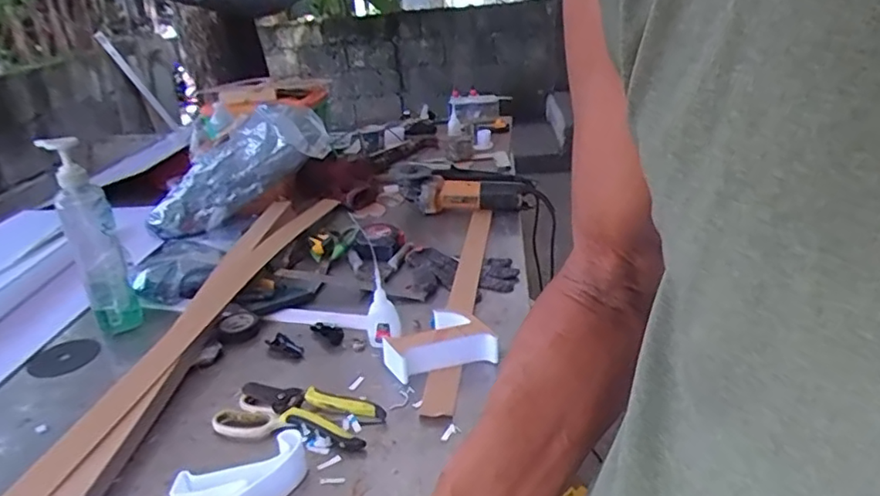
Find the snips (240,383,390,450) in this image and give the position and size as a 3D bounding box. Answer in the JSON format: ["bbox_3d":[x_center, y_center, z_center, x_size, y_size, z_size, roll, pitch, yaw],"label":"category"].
[{"bbox_3d":[-0.149,0.183,0.677,0.165,0.024,0.058,6,26,23],"label":"snips"}]

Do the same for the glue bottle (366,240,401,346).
[{"bbox_3d":[-0.080,0.066,0.791,0.045,0.128,0.042,-8,25,-8],"label":"glue bottle"}]

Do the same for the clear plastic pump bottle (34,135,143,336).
[{"bbox_3d":[-0.481,-0.010,0.834,0.058,0.282,0.069,-17,27,-25],"label":"clear plastic pump bottle"}]

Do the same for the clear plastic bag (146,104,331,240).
[{"bbox_3d":[-0.413,-0.158,1.216,0.392,0.147,0.132,-38,32,-8],"label":"clear plastic bag"}]

